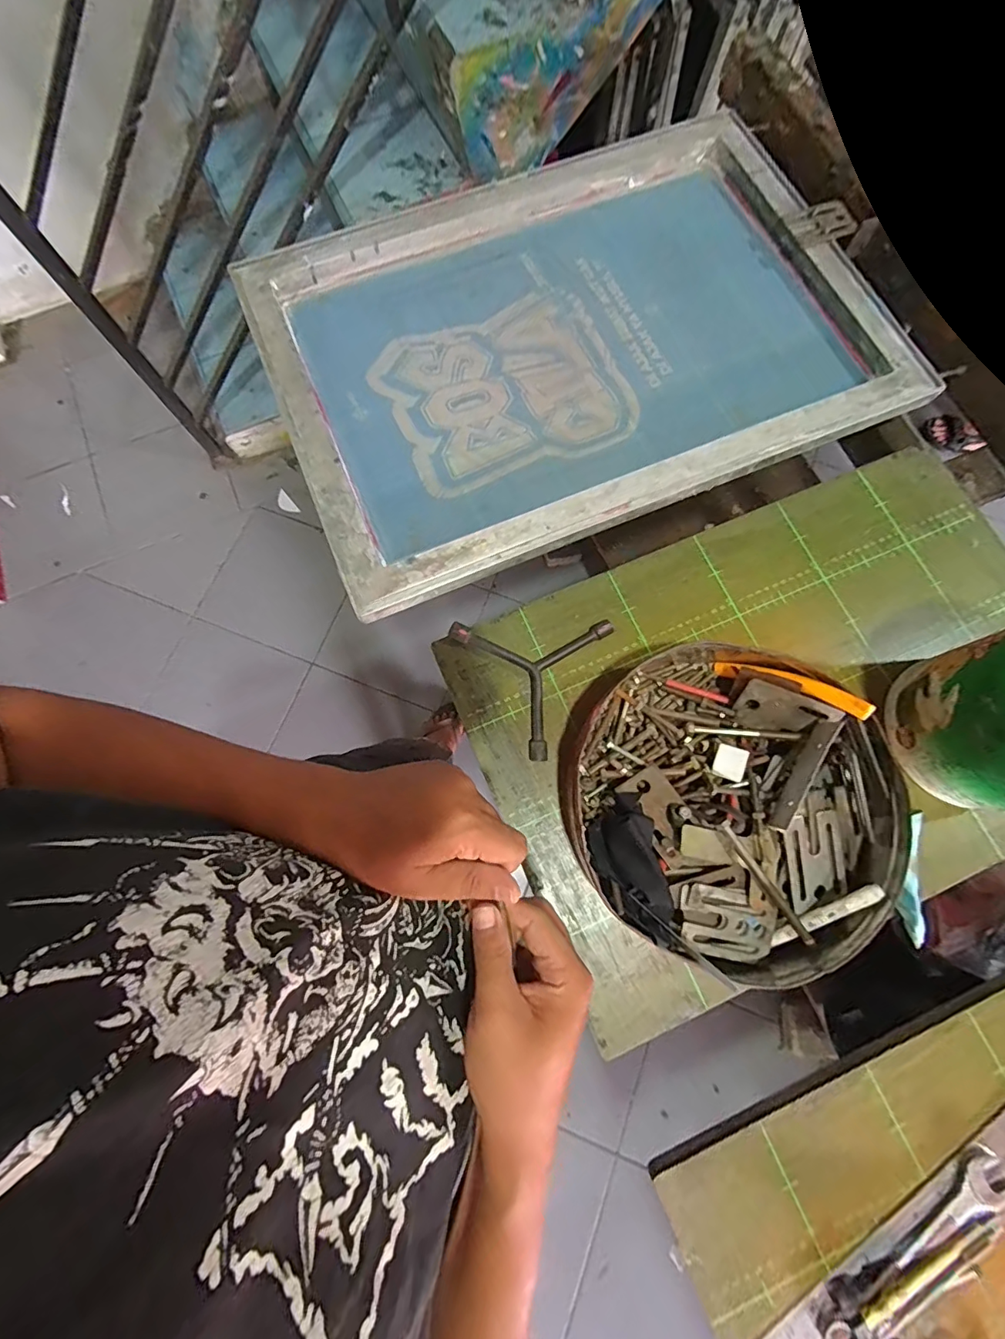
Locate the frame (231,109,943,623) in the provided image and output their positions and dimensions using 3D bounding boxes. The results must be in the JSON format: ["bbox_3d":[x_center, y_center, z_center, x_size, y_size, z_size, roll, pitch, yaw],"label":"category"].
[{"bbox_3d":[0.074,-0.380,0.570,0.657,0.036,0.467,-22,78,-4],"label":"frame"}]

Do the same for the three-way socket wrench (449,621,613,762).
[{"bbox_3d":[0.047,-0.011,0.491,0.138,0.020,0.152,-33,79,-6],"label":"three-way socket wrench"}]

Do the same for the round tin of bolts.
[{"bbox_3d":[0.198,0.115,0.432,0.258,0.075,0.255,0,77,1],"label":"round tin of bolts"}]

